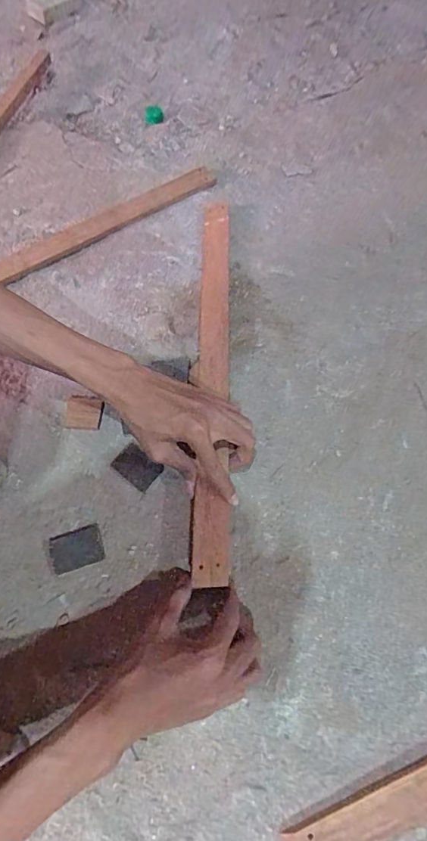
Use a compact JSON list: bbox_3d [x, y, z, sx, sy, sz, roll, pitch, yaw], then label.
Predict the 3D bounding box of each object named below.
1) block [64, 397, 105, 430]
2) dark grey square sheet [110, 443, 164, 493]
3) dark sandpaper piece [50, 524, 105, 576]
[{"bbox_3d":[-0.150,-0.007,0.506,0.045,0.011,0.037,9,68,5],"label":"block"},{"bbox_3d":[-0.085,0.052,0.481,0.051,0.004,0.034,37,73,15],"label":"dark grey square sheet"},{"bbox_3d":[-0.140,0.131,0.447,0.051,0.004,0.038,-18,68,-6],"label":"dark sandpaper piece"}]

